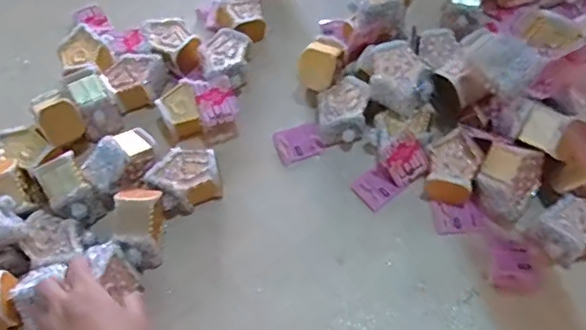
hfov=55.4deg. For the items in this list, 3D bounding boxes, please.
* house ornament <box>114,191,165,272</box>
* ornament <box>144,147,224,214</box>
[{"bbox_3d":[-0.169,0.069,0.622,0.043,0.070,0.080,-5,61,0],"label":"house ornament"},{"bbox_3d":[-0.126,0.016,0.666,0.083,0.043,0.071,-27,63,-11],"label":"ornament"}]

